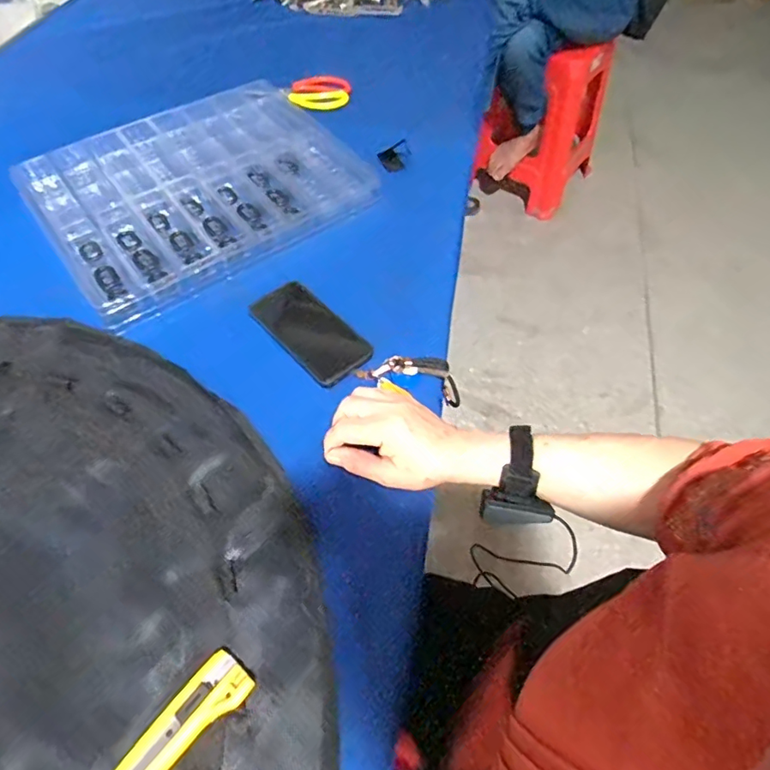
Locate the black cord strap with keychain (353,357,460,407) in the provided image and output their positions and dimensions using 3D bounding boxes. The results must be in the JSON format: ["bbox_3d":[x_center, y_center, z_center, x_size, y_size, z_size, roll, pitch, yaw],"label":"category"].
[{"bbox_3d":[0.033,-0.014,0.596,0.122,0.016,0.046,17,95,-9],"label":"black cord strap with keychain"}]

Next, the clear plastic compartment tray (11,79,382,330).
[{"bbox_3d":[-0.271,-0.311,0.776,0.449,0.034,0.350,-33,61,-20],"label":"clear plastic compartment tray"}]

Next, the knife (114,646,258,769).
[{"bbox_3d":[-0.163,0.269,0.386,0.040,0.020,0.141,36,63,23],"label":"knife"}]

